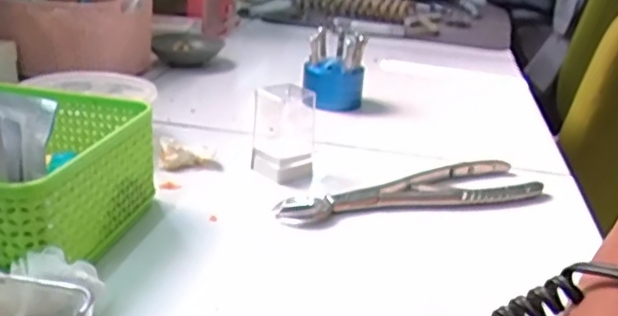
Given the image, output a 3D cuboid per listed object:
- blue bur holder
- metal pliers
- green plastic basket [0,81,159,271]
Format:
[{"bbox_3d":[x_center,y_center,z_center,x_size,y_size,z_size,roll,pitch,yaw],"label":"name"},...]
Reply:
[{"bbox_3d":[0.025,-0.085,0.605,0.056,0.064,0.051,4,23,0],"label":"blue bur holder"},{"bbox_3d":[0.071,0.024,0.428,0.195,0.011,0.048,-6,25,-23],"label":"metal pliers"},{"bbox_3d":[-0.164,0.010,0.349,0.122,0.063,0.133,7,23,8],"label":"green plastic basket"}]

